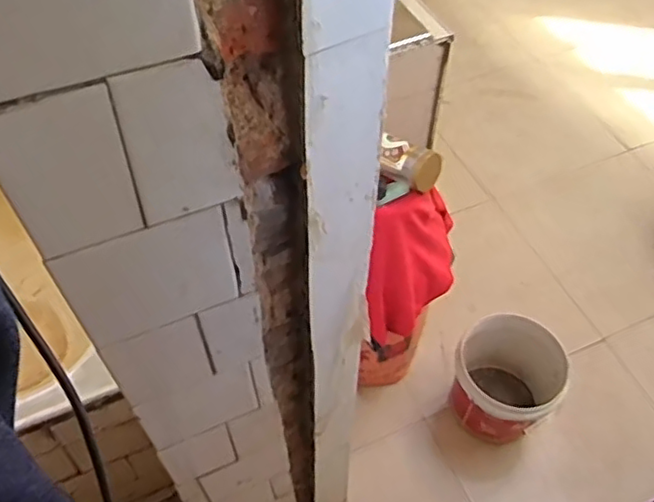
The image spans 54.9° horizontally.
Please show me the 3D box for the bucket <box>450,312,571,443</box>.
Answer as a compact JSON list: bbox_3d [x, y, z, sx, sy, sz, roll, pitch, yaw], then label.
[{"bbox_3d":[0.468,0.342,1.656,0.264,0.251,0.255,0,53,0],"label":"bucket"}]

